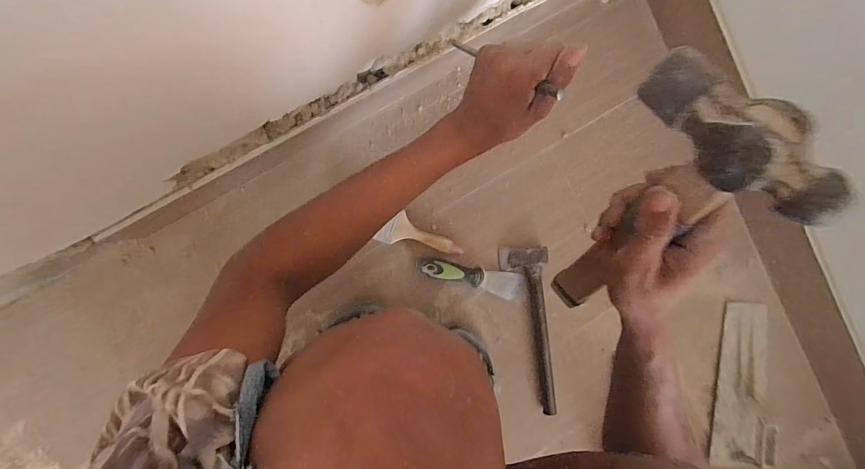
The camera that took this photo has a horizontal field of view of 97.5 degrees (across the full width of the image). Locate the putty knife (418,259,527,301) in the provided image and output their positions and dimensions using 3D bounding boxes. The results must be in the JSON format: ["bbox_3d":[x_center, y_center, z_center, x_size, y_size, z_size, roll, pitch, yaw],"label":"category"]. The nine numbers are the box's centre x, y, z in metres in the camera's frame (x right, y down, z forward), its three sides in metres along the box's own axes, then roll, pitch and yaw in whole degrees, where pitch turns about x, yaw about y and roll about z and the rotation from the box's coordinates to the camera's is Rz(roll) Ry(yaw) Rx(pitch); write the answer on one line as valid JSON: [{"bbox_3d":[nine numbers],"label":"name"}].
[{"bbox_3d":[0.068,0.070,0.597,0.180,0.031,0.043,13,90,-10],"label":"putty knife"}]

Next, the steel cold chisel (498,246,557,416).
[{"bbox_3d":[0.159,0.159,0.622,0.072,0.019,0.276,-7,93,-9],"label":"steel cold chisel"}]

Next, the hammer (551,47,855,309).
[{"bbox_3d":[0.154,0.003,0.305,0.031,0.289,0.104,-18,66,-8],"label":"hammer"}]

